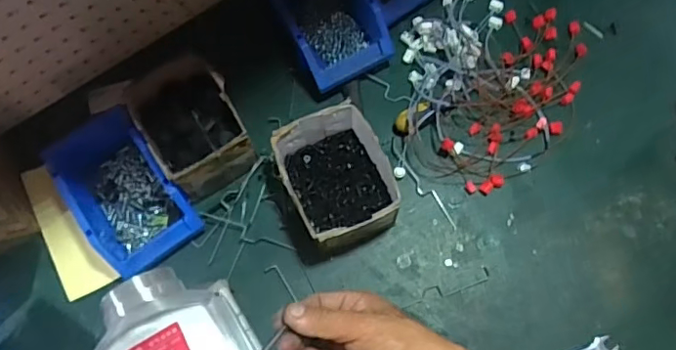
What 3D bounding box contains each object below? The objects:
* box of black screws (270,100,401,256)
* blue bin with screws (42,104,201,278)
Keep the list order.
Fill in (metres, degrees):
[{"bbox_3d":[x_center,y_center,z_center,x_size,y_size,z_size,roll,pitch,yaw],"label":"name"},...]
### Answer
[{"bbox_3d":[-0.002,0.005,0.665,0.109,0.096,0.148,-25,74,-7],"label":"box of black screws"},{"bbox_3d":[-0.271,0.011,0.679,0.117,0.072,0.211,-34,75,-9],"label":"blue bin with screws"}]

